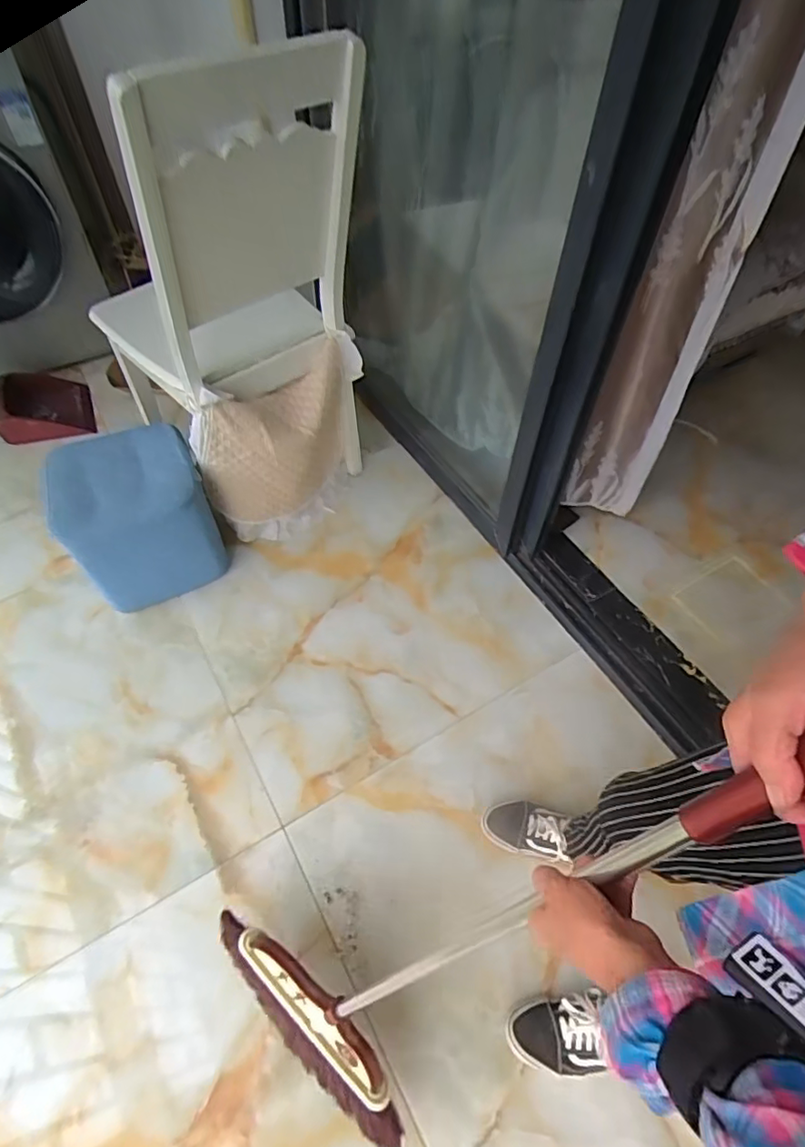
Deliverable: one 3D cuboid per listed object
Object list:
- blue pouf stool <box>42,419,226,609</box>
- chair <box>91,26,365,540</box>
[{"bbox_3d":[-0.590,-0.115,1.269,0.304,0.300,0.285,-21,57,-15],"label":"blue pouf stool"},{"bbox_3d":[-0.367,-0.539,1.199,0.395,0.909,0.487,-35,62,-22],"label":"chair"}]

